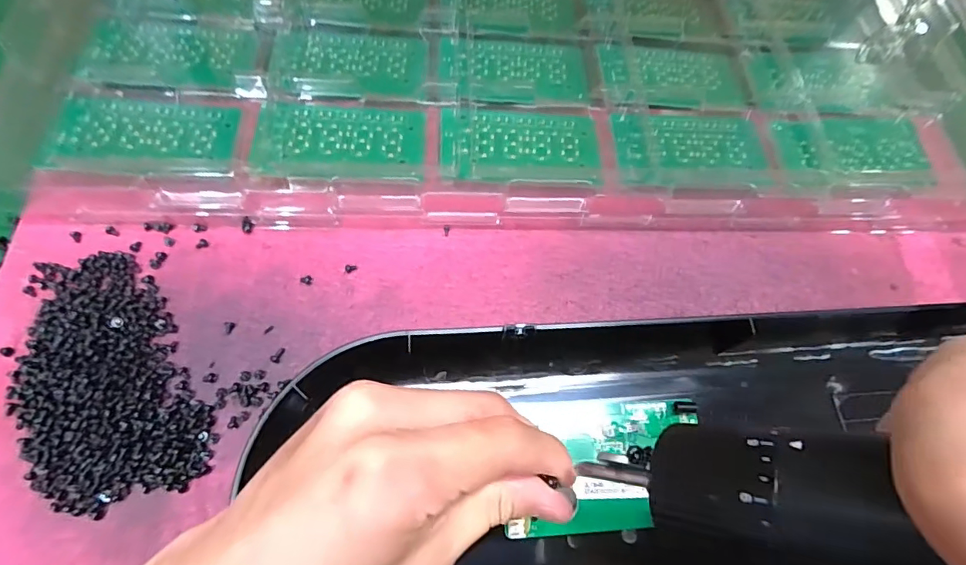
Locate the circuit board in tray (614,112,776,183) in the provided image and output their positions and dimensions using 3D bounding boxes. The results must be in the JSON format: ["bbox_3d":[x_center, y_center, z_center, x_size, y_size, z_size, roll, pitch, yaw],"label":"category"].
[{"bbox_3d":[0.141,-0.092,0.326,0.106,0.009,0.061,-1,66,-6],"label":"circuit board in tray"}]

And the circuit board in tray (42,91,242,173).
[{"bbox_3d":[-0.203,-0.092,0.293,0.097,0.009,0.051,1,66,-5],"label":"circuit board in tray"}]

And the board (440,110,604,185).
[{"bbox_3d":[0.025,-0.091,0.316,0.103,0.007,0.056,0,66,-5],"label":"board"}]

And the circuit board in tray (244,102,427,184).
[{"bbox_3d":[-0.090,-0.091,0.307,0.105,0.006,0.056,1,66,-5],"label":"circuit board in tray"}]

